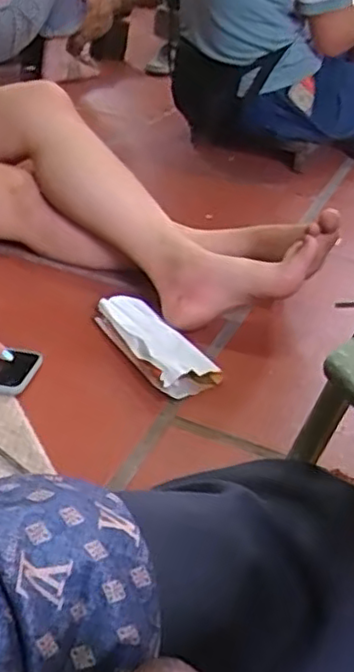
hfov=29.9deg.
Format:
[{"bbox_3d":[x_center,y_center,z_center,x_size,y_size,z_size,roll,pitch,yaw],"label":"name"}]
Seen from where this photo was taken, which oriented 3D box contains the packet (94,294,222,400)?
[{"bbox_3d":[-0.031,0.007,0.880,0.085,0.035,0.204,-18,42,-27],"label":"packet"}]

